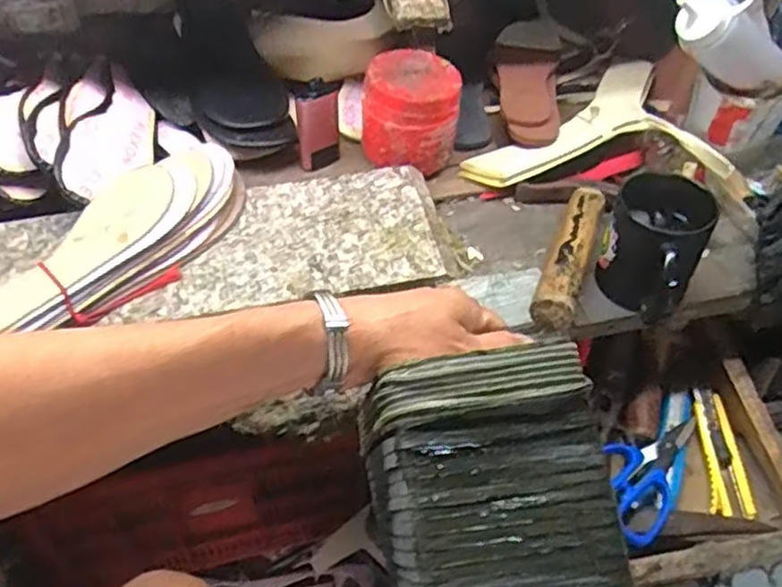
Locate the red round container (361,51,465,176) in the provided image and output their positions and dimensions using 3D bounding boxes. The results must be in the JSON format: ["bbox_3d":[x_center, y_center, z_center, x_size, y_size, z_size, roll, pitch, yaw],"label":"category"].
[{"bbox_3d":[0.021,-0.180,0.723,0.093,0.105,0.090,1,47,-1],"label":"red round container"}]

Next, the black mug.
[{"bbox_3d":[0.225,-0.043,0.604,0.083,0.081,0.107,29,52,22],"label":"black mug"}]

